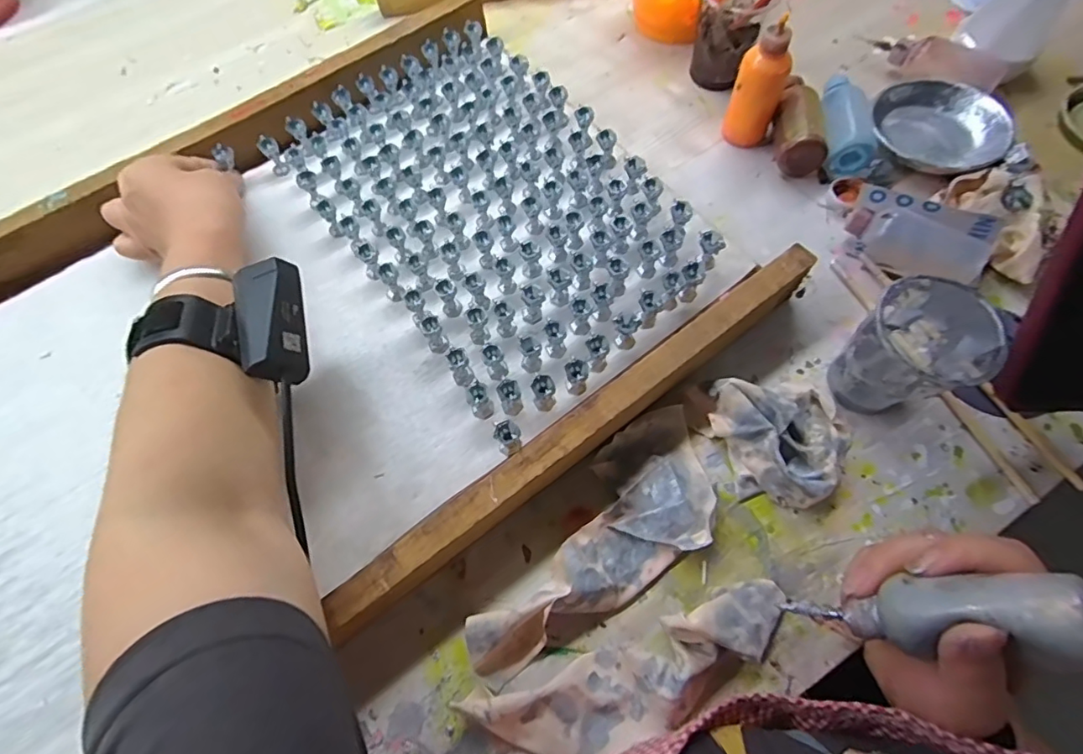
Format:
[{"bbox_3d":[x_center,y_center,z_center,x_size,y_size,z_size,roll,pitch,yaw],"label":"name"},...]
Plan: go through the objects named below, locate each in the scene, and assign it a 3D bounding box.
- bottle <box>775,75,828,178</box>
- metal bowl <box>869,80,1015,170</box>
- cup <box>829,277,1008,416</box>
[{"bbox_3d":[0.208,-0.208,0.426,0.034,0.032,0.090,6,67,5],"label":"bottle"},{"bbox_3d":[0.323,-0.204,0.427,0.097,0.027,0.101,-1,66,2],"label":"metal bowl"},{"bbox_3d":[0.216,-0.014,0.308,0.064,0.069,0.063,-1,66,2],"label":"cup"}]

